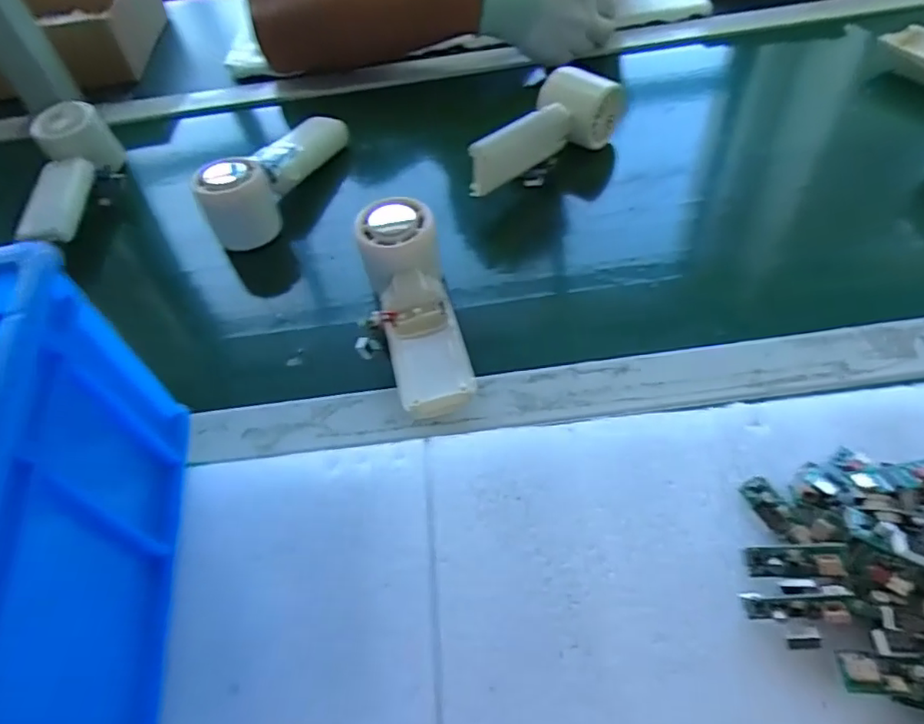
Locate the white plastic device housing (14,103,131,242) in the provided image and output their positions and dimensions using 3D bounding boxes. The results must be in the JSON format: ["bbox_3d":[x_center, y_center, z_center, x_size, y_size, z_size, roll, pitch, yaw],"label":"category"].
[{"bbox_3d":[-0.343,-0.161,0.513,0.056,0.055,0.159,-12,51,-4],"label":"white plastic device housing"}]

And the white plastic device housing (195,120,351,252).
[{"bbox_3d":[-0.160,-0.163,0.489,0.052,0.049,0.170,18,55,19],"label":"white plastic device housing"}]

